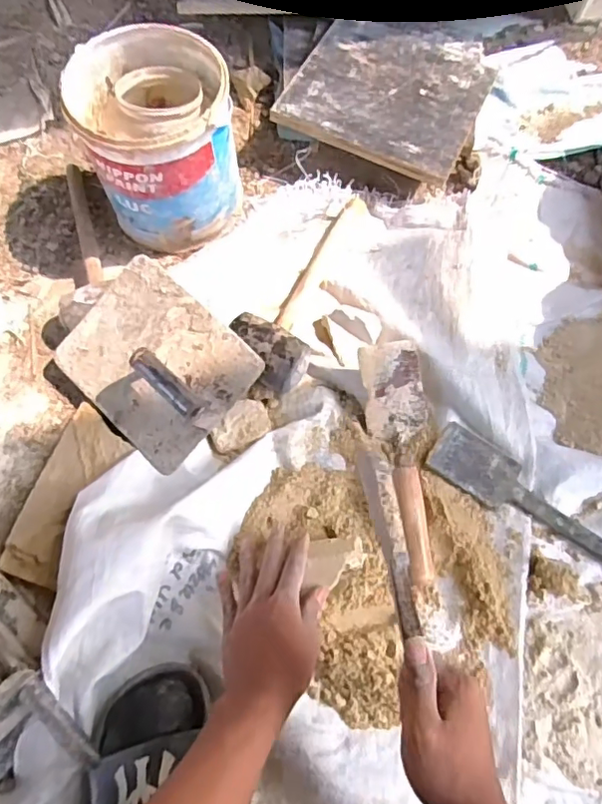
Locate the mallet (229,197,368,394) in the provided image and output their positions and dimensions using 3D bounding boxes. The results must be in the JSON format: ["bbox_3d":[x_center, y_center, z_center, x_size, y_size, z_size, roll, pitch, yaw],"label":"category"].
[{"bbox_3d":[0.000,-0.155,0.704,0.096,0.050,0.306,19,68,9],"label":"mallet"}]

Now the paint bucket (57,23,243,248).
[{"bbox_3d":[-0.173,-0.321,0.704,0.168,0.181,0.184,0,66,1],"label":"paint bucket"}]

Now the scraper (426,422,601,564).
[{"bbox_3d":[0.290,0.134,0.617,0.320,0.015,0.063,34,71,14],"label":"scraper"}]

